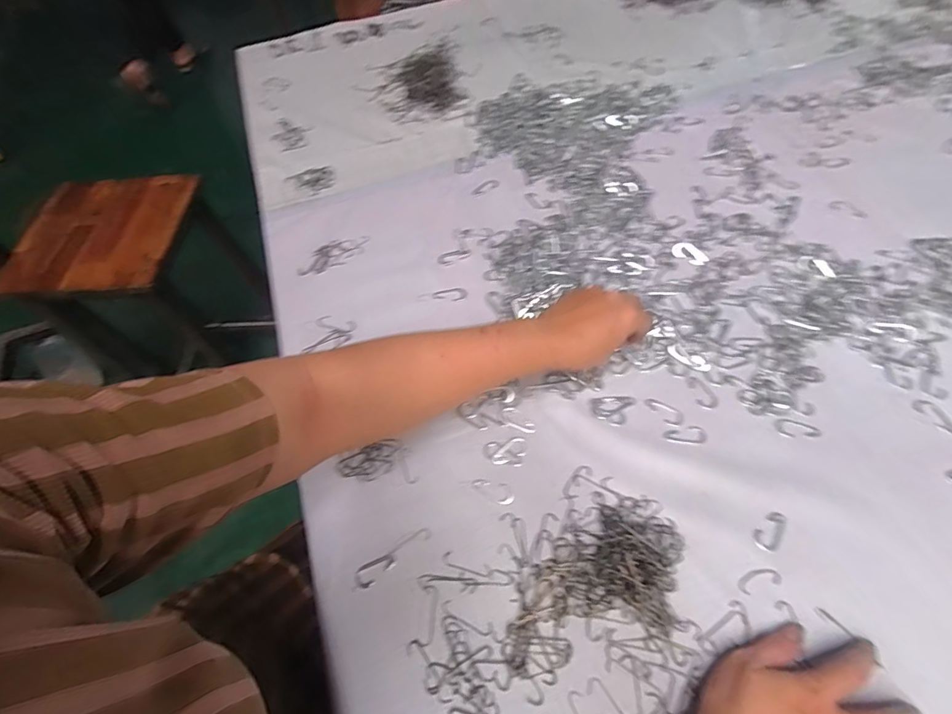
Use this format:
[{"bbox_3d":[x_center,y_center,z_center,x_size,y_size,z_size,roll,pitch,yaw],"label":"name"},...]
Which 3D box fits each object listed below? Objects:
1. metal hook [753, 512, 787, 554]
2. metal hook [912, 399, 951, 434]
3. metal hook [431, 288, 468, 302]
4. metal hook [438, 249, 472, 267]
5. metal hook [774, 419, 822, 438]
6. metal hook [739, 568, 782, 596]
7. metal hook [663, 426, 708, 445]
[{"bbox_3d":[0.255,0.150,0.394,0.020,0.004,0.037,28,65,18],"label":"metal hook"},{"bbox_3d":[0.437,0.056,0.431,0.020,0.004,0.041,-32,63,-15],"label":"metal hook"},{"bbox_3d":[-0.031,-0.073,0.534,0.041,0.004,0.017,-8,60,-1],"label":"metal hook"},{"bbox_3d":[-0.027,-0.125,0.561,0.043,0.004,0.017,-19,60,-8],"label":"metal hook"},{"bbox_3d":[0.308,0.070,0.437,0.039,0.004,0.017,11,61,10],"label":"metal hook"},{"bbox_3d":[0.234,0.184,0.376,0.037,0.004,0.015,-15,60,-6],"label":"metal hook"},{"bbox_3d":[0.201,0.075,0.437,0.039,0.006,0.016,0,60,3],"label":"metal hook"}]

